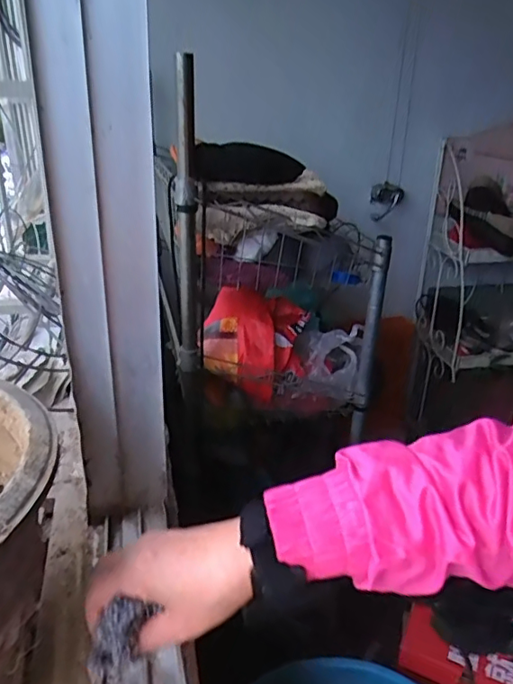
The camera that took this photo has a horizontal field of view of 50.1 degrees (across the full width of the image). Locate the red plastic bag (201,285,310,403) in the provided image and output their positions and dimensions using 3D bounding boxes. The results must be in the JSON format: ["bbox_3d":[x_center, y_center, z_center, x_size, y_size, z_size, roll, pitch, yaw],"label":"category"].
[{"bbox_3d":[0.000,0.004,0.955,0.183,0.160,0.105,0,25,-4],"label":"red plastic bag"}]

